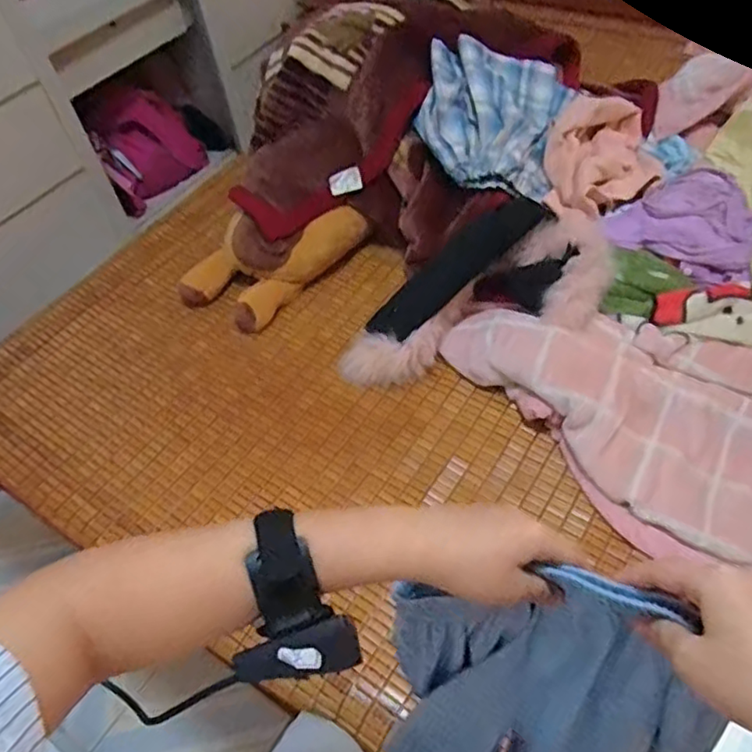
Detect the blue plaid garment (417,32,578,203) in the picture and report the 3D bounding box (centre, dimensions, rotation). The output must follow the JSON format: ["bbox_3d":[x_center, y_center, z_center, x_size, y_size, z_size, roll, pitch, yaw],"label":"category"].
[{"bbox_3d":[0.247,-0.553,1.290,0.295,0.123,0.403,7,53,11],"label":"blue plaid garment"}]

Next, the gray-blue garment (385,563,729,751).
[{"bbox_3d":[0.122,0.240,0.475,0.215,0.305,0.080,14,34,23],"label":"gray-blue garment"}]

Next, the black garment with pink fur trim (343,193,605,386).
[{"bbox_3d":[0.163,-0.132,1.084,0.493,0.099,0.247,-28,52,7],"label":"black garment with pink fur trim"}]

